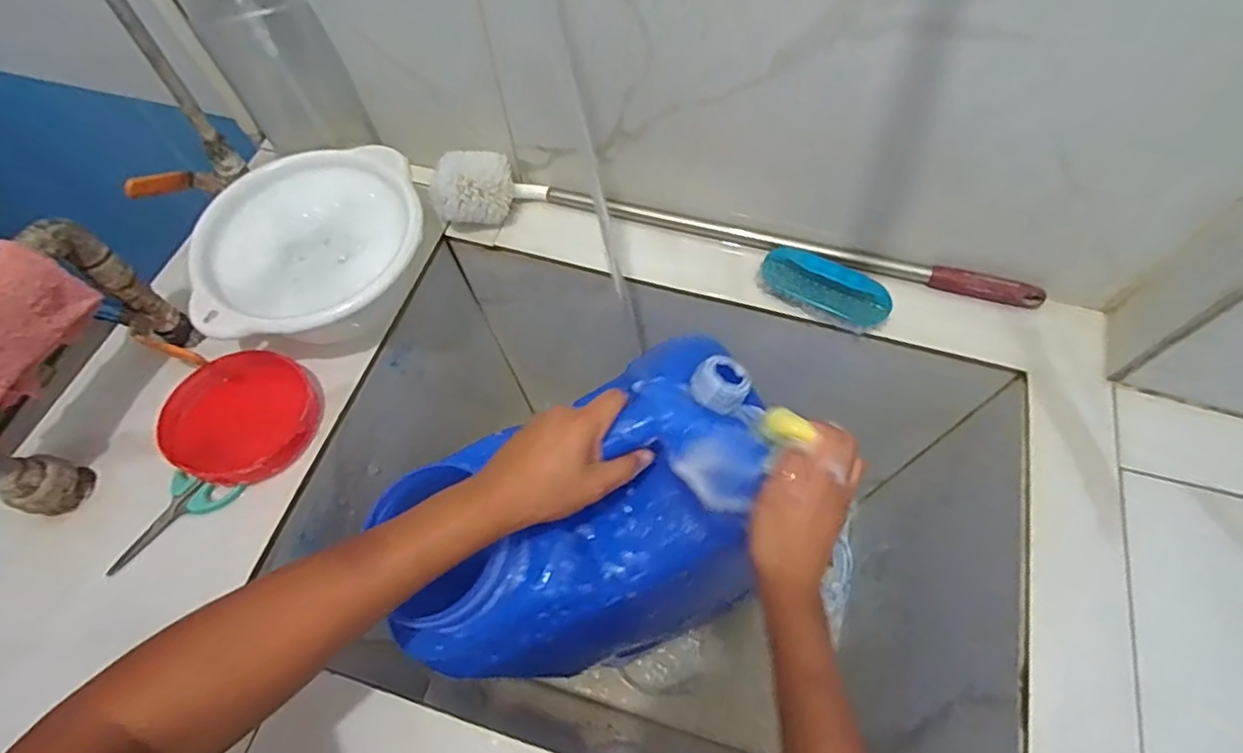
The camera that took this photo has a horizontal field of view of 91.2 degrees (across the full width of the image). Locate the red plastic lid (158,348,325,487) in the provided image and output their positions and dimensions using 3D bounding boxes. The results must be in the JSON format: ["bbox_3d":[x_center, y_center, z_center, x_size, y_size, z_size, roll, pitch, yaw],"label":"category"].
[{"bbox_3d":[-0.333,0.034,0.537,0.115,0.030,0.117,-1,63,2],"label":"red plastic lid"}]

